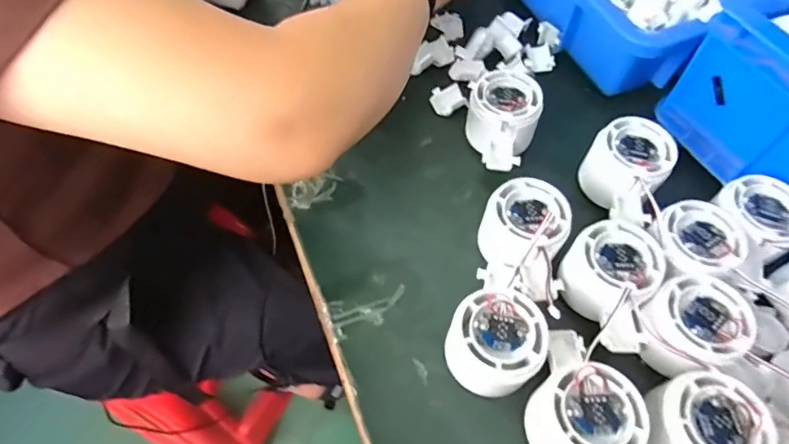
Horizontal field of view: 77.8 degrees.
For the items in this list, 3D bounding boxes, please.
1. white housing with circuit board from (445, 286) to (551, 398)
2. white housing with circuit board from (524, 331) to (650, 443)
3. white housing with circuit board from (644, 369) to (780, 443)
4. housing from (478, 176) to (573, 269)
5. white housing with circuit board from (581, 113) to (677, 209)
[{"bbox_3d":[0.063,0.080,0.316,0.056,0.050,0.059,0,59,-1],"label":"white housing with circuit board"},{"bbox_3d":[0.116,0.110,0.298,0.061,0.049,0.079,27,63,14],"label":"white housing with circuit board"},{"bbox_3d":[0.184,0.124,0.292,0.063,0.048,0.058,-4,60,-3],"label":"white housing with circuit board"},{"bbox_3d":[0.092,0.009,0.360,0.057,0.051,0.066,16,61,9],"label":"housing"},{"bbox_3d":[0.184,-0.044,0.395,0.058,0.053,0.062,0,59,-1],"label":"white housing with circuit board"}]

